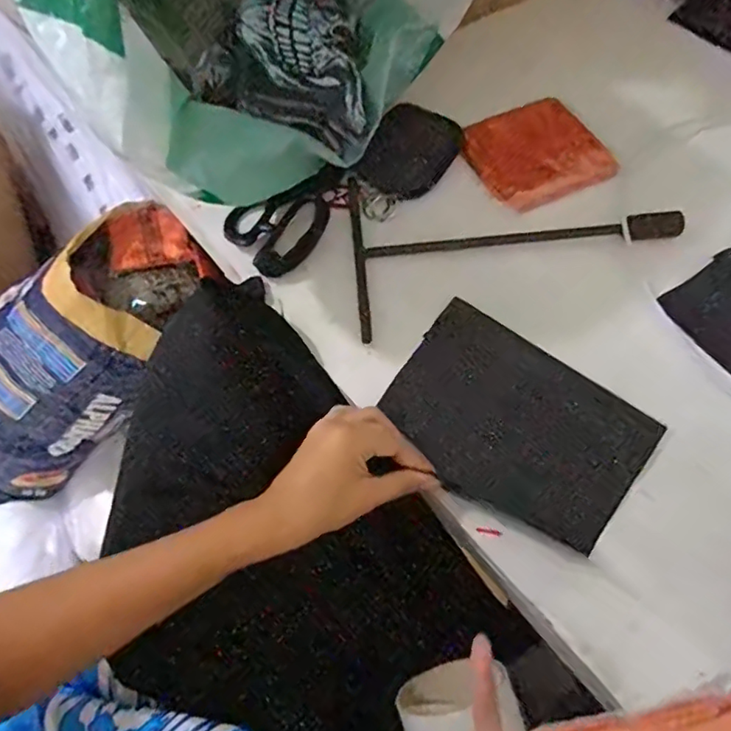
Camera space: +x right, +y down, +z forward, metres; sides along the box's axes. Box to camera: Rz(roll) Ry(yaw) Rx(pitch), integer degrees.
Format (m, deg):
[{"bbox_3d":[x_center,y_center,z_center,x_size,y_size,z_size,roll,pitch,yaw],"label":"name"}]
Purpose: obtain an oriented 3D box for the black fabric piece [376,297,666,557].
[{"bbox_3d":[0.116,0.045,0.448,0.190,0.012,0.135,33,70,17],"label":"black fabric piece"}]

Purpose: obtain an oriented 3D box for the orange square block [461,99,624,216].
[{"bbox_3d":[0.168,-0.213,0.565,0.130,0.010,0.119,-26,66,-9],"label":"orange square block"}]

